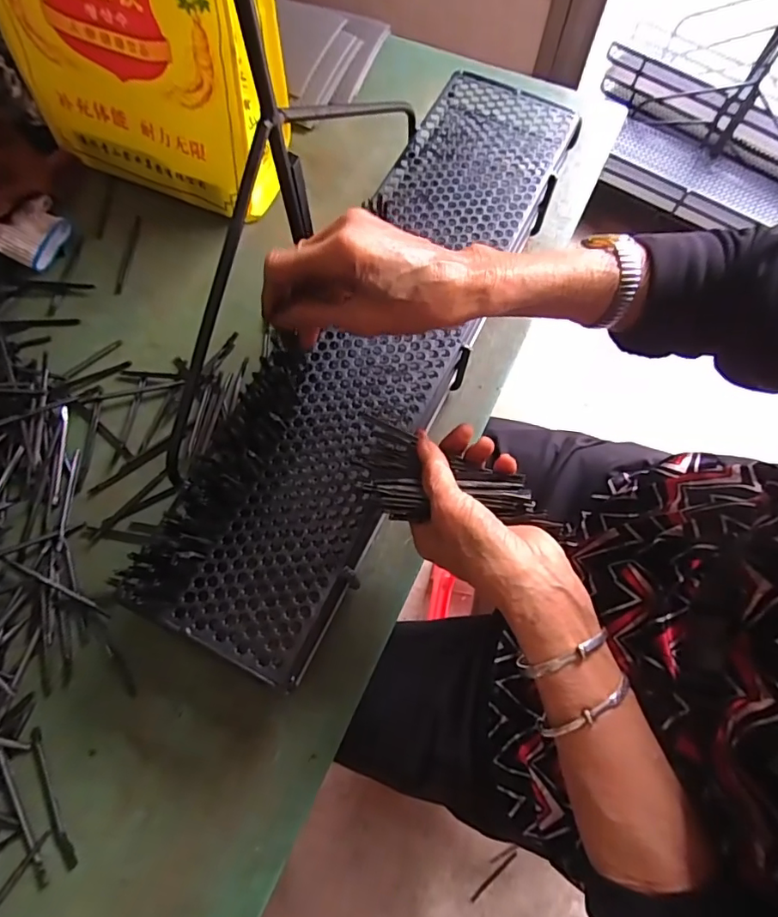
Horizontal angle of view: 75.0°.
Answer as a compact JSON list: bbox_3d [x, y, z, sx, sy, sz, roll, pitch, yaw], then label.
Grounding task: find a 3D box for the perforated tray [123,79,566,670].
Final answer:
[{"bbox_3d":[-0.001,-0.127,0.427,0.146,0.044,0.592,24,73,10],"label":"perforated tray"}]

